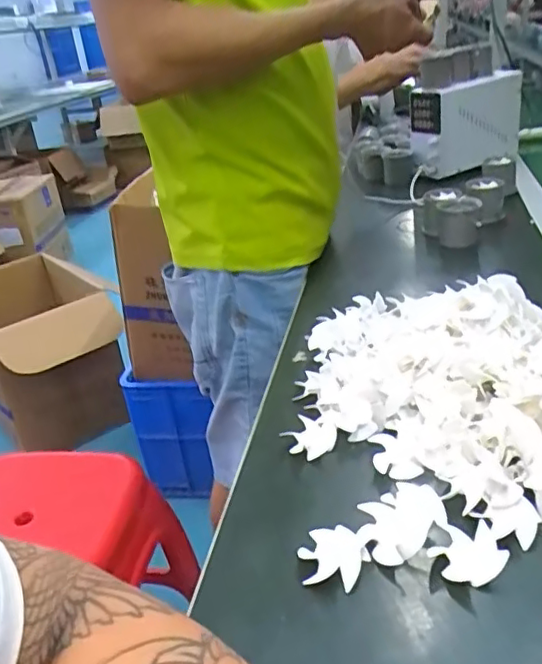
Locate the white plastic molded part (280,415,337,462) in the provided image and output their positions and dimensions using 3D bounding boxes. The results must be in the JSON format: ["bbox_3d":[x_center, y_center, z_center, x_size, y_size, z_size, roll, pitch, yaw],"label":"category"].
[{"bbox_3d":[0.030,0.083,0.471,0.038,0.015,0.038,-6,28,3],"label":"white plastic molded part"}]

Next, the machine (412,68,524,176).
[{"bbox_3d":[0.349,-0.358,1.041,0.216,0.151,0.089,-20,31,-22],"label":"machine"}]

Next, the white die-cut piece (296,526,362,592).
[{"bbox_3d":[0.036,0.136,0.365,0.038,0.011,0.035,1,29,17],"label":"white die-cut piece"}]

